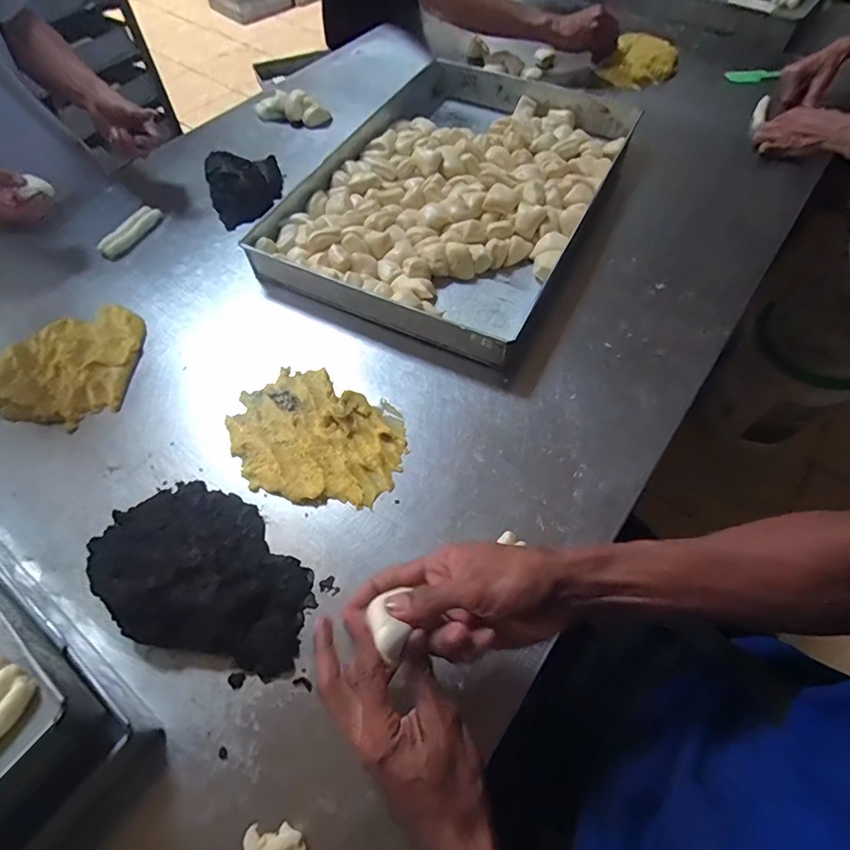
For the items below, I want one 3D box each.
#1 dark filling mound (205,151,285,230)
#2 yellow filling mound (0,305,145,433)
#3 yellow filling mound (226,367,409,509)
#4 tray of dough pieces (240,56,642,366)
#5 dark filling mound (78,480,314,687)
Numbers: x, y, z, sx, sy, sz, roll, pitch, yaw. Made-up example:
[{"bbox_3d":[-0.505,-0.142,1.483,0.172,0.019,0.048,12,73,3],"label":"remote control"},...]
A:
[{"bbox_3d":[-0.294,-0.401,0.791,0.116,0.050,0.171,-18,59,-11],"label":"dark filling mound"},{"bbox_3d":[-0.454,-0.082,0.614,0.170,0.020,0.181,0,57,0],"label":"yellow filling mound"},{"bbox_3d":[-0.124,0.012,0.552,0.204,0.021,0.153,24,61,15],"label":"yellow filling mound"},{"bbox_3d":[0.043,-0.391,0.775,0.432,0.066,0.621,23,60,15],"label":"tray of dough pieces"},{"bbox_3d":[-0.212,0.138,0.454,0.226,0.055,0.141,39,66,22],"label":"dark filling mound"}]

